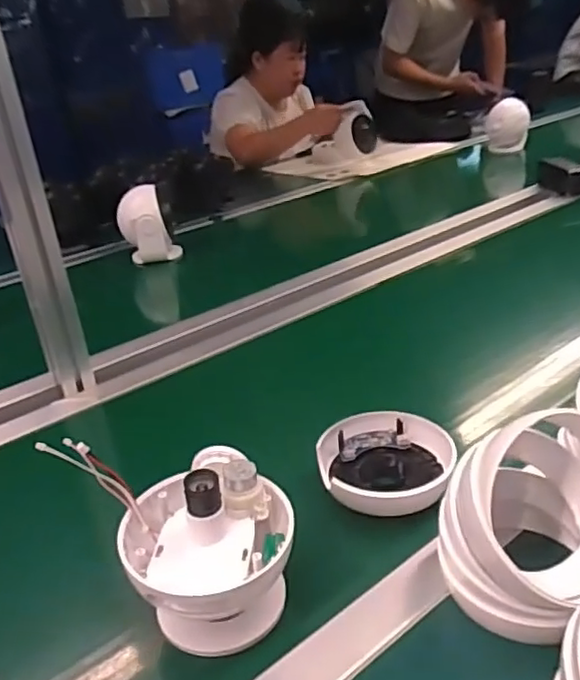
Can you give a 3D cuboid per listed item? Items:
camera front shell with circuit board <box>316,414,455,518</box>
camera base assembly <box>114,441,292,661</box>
[{"bbox_3d":[0.085,0.110,0.554,0.116,0.034,0.109,-1,28,7],"label":"camera front shell with circuit board"},{"bbox_3d":[-0.057,0.144,0.444,0.111,0.116,0.105,-3,28,2],"label":"camera base assembly"}]

